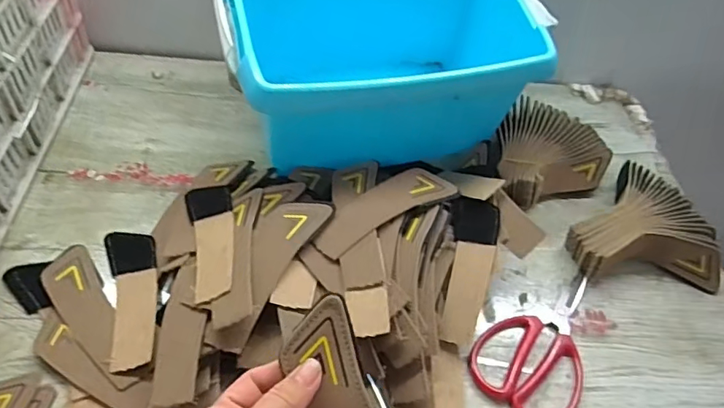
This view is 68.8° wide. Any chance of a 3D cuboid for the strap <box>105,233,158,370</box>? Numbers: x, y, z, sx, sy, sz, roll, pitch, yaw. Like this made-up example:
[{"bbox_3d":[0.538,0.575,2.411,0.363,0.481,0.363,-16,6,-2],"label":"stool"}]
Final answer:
[{"bbox_3d":[-0.211,0.078,0.487,0.043,0.009,0.154,-12,52,-15],"label":"strap"}]

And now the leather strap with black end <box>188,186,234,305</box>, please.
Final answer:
[{"bbox_3d":[-0.140,0.027,0.496,0.043,0.005,0.157,-25,41,0],"label":"leather strap with black end"}]

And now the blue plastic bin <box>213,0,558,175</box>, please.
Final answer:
[{"bbox_3d":[0.024,-0.156,0.611,0.331,0.189,0.217,-9,51,-13],"label":"blue plastic bin"}]

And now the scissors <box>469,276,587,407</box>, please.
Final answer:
[{"bbox_3d":[0.175,0.128,0.502,0.096,0.007,0.163,34,55,22],"label":"scissors"}]

